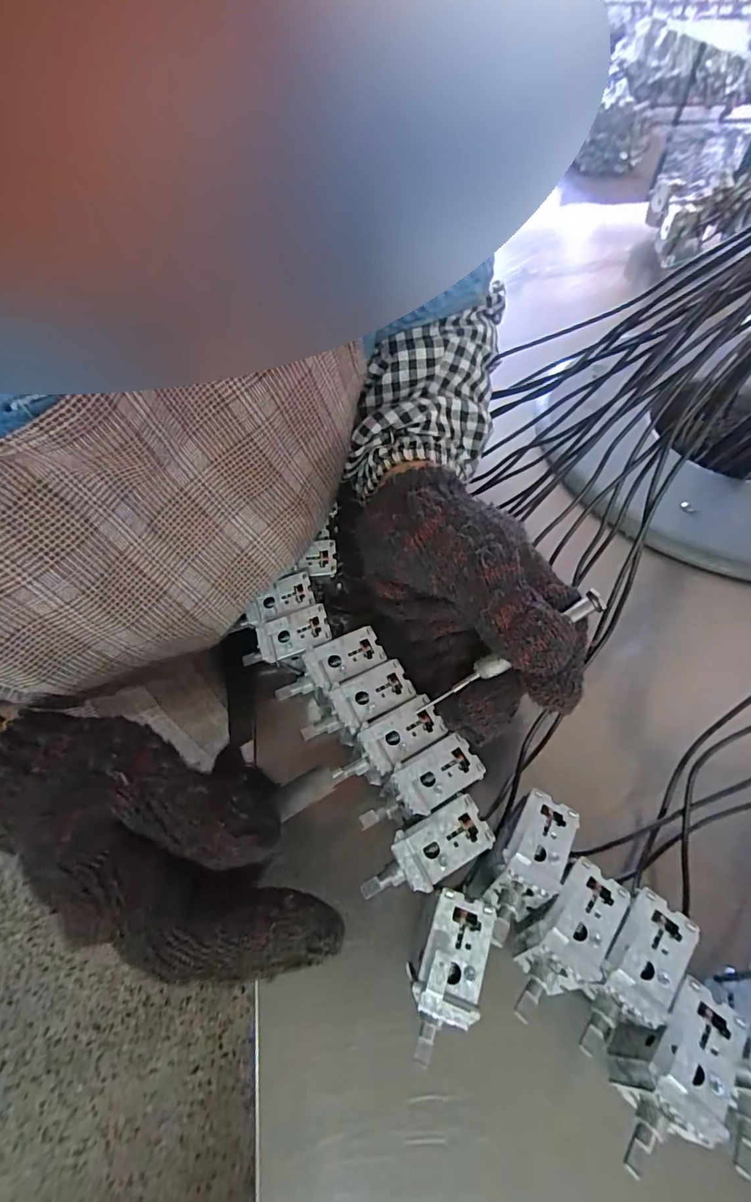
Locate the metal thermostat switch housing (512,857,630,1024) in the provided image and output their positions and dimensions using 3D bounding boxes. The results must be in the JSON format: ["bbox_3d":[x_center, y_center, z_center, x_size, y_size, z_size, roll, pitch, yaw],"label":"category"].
[{"bbox_3d":[0.070,0.126,0.187,0.023,0.028,0.052,41,52,21],"label":"metal thermostat switch housing"}]

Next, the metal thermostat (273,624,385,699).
[{"bbox_3d":[-0.024,0.034,0.248,0.056,0.019,0.023,-27,58,-3],"label":"metal thermostat"}]

